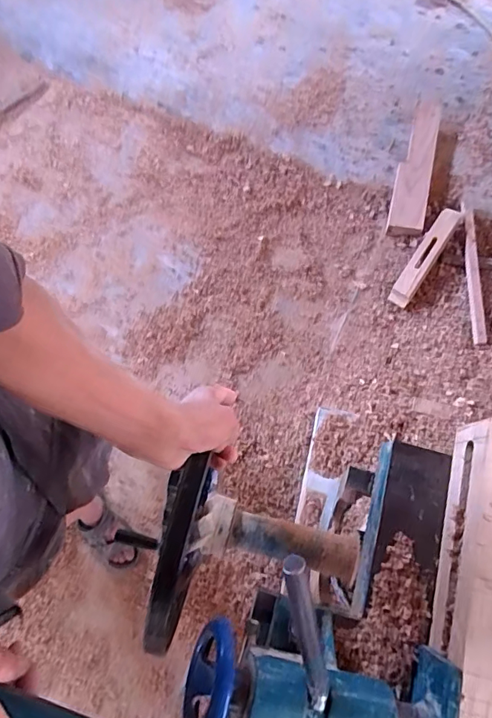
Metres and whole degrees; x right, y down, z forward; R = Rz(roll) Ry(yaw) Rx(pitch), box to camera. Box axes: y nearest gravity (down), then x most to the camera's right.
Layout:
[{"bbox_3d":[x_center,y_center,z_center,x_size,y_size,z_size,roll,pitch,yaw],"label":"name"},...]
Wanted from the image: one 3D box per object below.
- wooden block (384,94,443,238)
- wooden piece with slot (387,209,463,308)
[{"bbox_3d":[0.567,-0.637,1.549,0.116,0.059,0.519,13,77,3],"label":"wooden block"},{"bbox_3d":[0.552,-0.316,1.413,0.061,0.033,0.358,33,79,7],"label":"wooden piece with slot"}]

